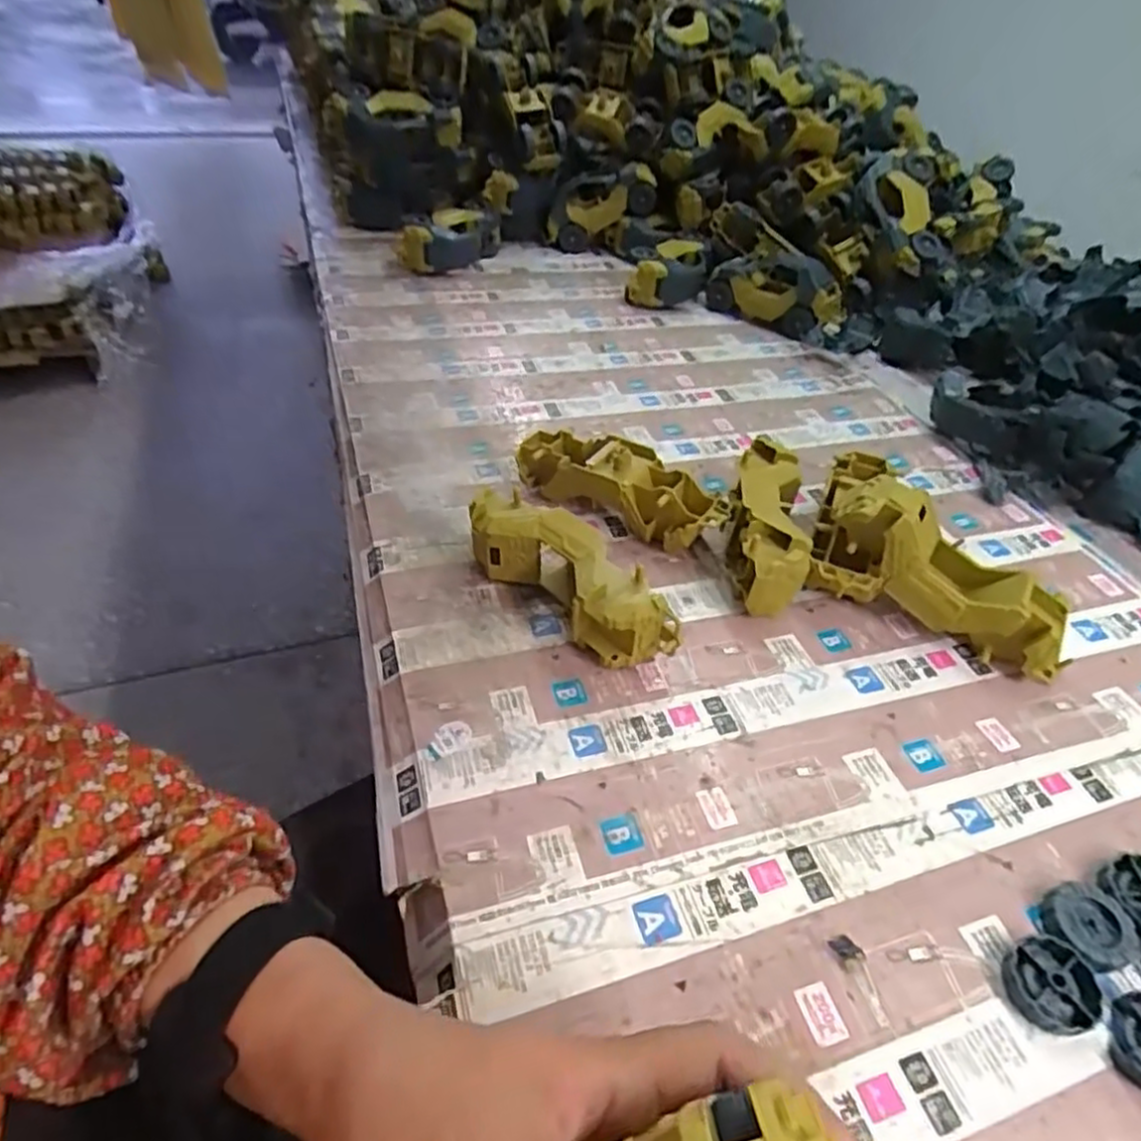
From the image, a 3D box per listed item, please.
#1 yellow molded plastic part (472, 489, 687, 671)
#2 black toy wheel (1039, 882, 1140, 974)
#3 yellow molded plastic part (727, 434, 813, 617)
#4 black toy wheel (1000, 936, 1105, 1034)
[{"bbox_3d":[-0.003,0.004,0.471,0.048,0.062,0.171,-32,52,-33],"label":"yellow molded plastic part"},{"bbox_3d":[0.254,0.174,0.343,0.040,0.011,0.038,2,42,-2],"label":"black toy wheel"},{"bbox_3d":[0.146,-0.036,0.535,0.052,0.056,0.168,8,42,5],"label":"yellow molded plastic part"},{"bbox_3d":[0.221,0.191,0.325,0.041,0.010,0.038,2,42,-2],"label":"black toy wheel"}]

